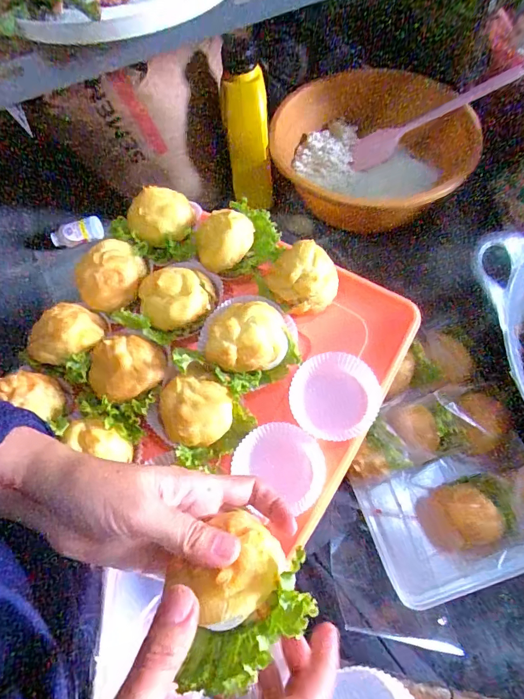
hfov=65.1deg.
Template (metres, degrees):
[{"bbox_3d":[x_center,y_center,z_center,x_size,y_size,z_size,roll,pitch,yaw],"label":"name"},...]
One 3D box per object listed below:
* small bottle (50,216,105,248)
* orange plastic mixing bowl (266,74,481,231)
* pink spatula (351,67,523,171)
[{"bbox_3d":[-0.290,-0.181,0.645,0.081,0.035,0.027,-22,63,-7],"label":"small bottle"},{"bbox_3d":[0.173,-0.284,0.623,0.288,0.120,0.254,-17,63,-4],"label":"orange plastic mixing bowl"},{"bbox_3d":[0.253,-0.351,0.616,0.251,0.021,0.044,-23,68,22],"label":"pink spatula"}]

